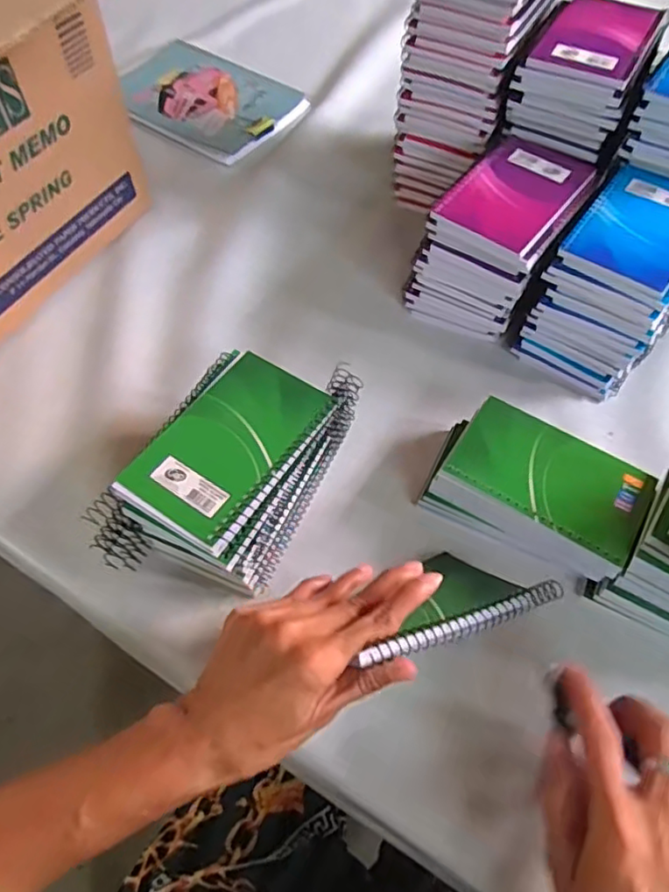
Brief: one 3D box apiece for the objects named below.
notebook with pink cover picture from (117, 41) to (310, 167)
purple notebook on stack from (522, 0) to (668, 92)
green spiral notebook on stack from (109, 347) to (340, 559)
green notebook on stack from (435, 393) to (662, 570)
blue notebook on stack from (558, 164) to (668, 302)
[{"bbox_3d":[-0.164,-0.427,0.745,0.234,0.009,0.169,31,62,18],"label":"notebook with pink cover picture"},{"bbox_3d":[0.225,-0.344,0.509,0.083,0.012,0.137,27,60,15],"label":"purple notebook on stack"},{"bbox_3d":[-0.067,-0.003,0.391,0.082,0.006,0.134,29,61,16],"label":"green spiral notebook on stack"},{"bbox_3d":[0.150,0.019,0.418,0.128,0.006,0.079,29,61,17],"label":"green notebook on stack"},{"bbox_3d":[0.239,-0.170,0.469,0.082,0.011,0.127,32,62,18],"label":"blue notebook on stack"}]

